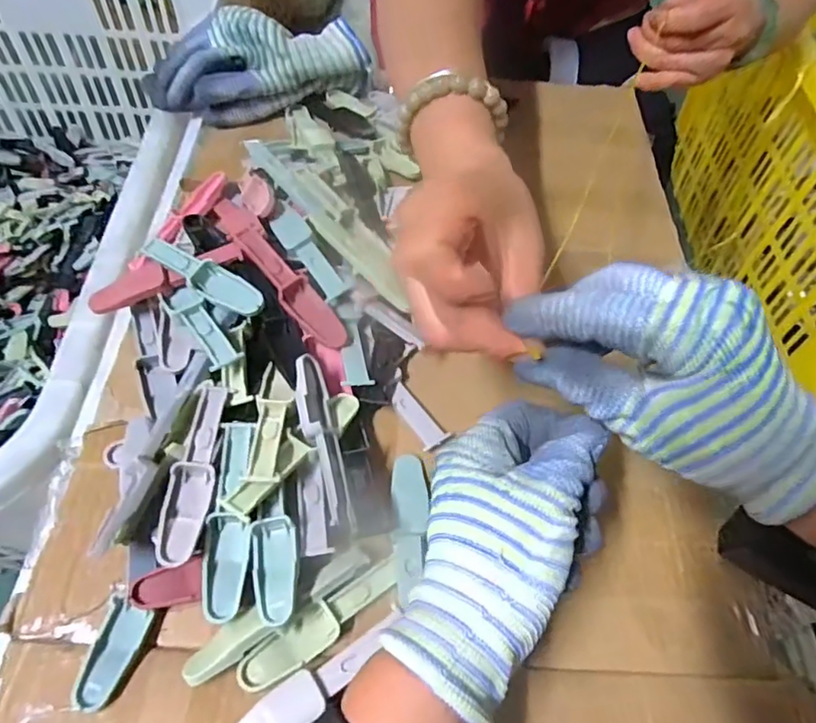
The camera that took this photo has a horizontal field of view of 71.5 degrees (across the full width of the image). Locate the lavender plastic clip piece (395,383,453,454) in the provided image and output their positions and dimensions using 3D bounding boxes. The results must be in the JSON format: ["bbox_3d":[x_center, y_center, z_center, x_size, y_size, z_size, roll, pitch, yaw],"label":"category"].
[{"bbox_3d":[0.006,0.036,0.374,0.019,0.007,0.049,-30,64,-22],"label":"lavender plastic clip piece"}]

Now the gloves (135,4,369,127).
[{"bbox_3d":[-0.136,-0.269,0.534,0.196,0.081,0.081,-8,58,-10],"label":"gloves"}]

